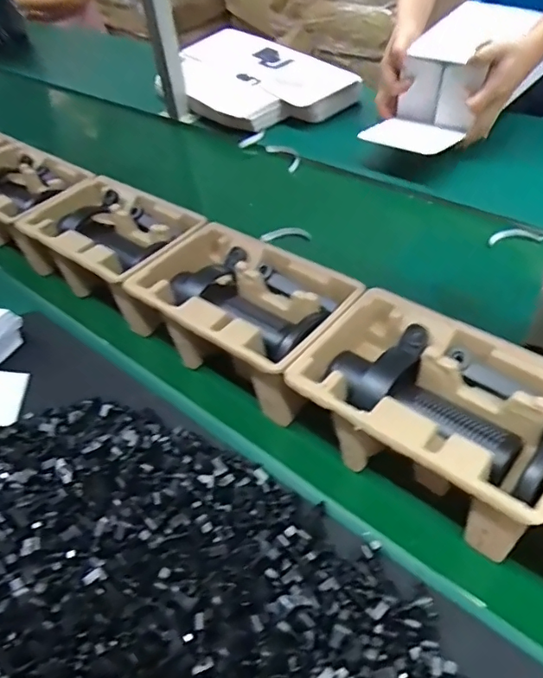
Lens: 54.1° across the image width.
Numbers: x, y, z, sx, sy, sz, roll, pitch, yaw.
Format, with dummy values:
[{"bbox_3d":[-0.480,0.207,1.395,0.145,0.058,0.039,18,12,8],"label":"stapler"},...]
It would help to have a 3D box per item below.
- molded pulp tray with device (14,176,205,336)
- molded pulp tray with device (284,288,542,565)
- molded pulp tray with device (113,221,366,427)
[{"bbox_3d":[-0.204,-0.119,0.713,0.238,0.107,0.151,29,57,29],"label":"molded pulp tray with device"},{"bbox_3d":[0.146,0.063,0.472,0.224,0.096,0.151,30,58,30],"label":"molded pulp tray with device"},{"bbox_3d":[-0.033,-0.029,0.595,0.246,0.107,0.150,31,58,30],"label":"molded pulp tray with device"}]

